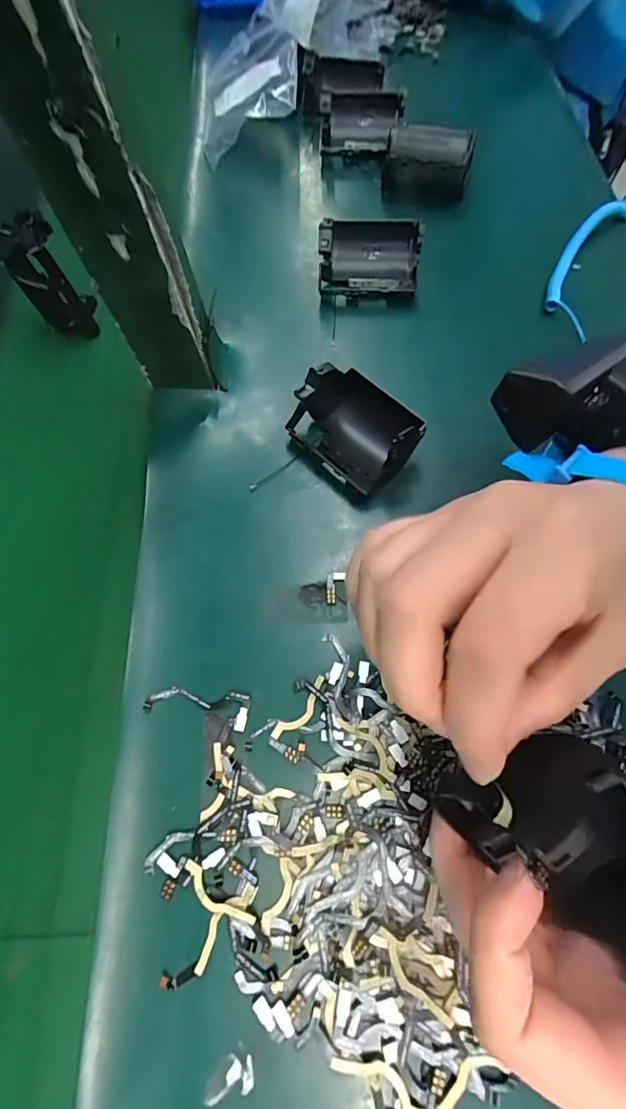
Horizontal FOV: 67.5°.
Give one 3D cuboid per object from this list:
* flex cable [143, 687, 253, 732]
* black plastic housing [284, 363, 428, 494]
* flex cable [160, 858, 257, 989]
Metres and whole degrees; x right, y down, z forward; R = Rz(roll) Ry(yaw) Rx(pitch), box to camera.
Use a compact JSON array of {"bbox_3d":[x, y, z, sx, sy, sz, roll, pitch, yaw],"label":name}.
[{"bbox_3d":[-0.058,0.075,0.236,0.052,0.004,0.017,9,69,6],"label":"flex cable"},{"bbox_3d":[0.025,-0.077,0.281,0.049,0.042,0.080,-40,72,-12],"label":"black plastic housing"},{"bbox_3d":[-0.043,0.159,0.199,0.034,0.004,0.044,6,69,5],"label":"flex cable"}]

